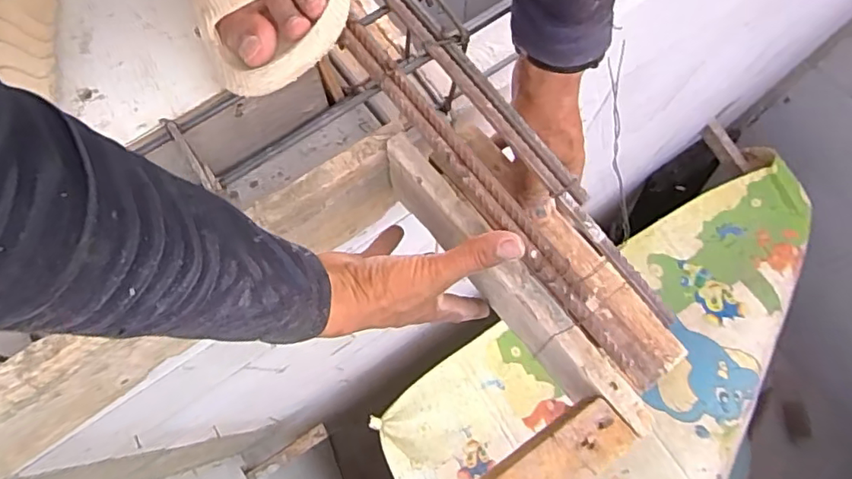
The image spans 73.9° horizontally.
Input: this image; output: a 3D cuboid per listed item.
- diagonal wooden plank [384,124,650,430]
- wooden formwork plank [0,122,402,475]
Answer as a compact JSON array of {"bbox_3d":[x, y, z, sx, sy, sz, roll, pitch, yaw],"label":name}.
[{"bbox_3d":[0.060,0.037,0.452,0.020,0.116,0.267,-38,75,-10],"label":"diagonal wooden plank"},{"bbox_3d":[-0.285,0.112,0.475,0.614,0.169,0.022,-35,78,-10],"label":"wooden formwork plank"}]

